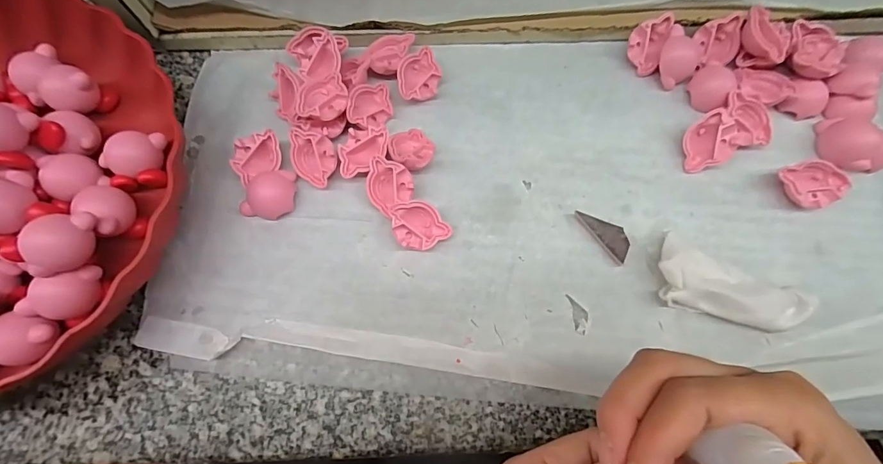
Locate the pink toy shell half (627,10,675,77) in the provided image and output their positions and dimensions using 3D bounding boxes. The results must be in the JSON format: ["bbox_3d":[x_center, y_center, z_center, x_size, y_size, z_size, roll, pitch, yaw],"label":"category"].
[{"bbox_3d":[0.136,-0.124,0.272,0.025,0.014,0.037,27,104,5],"label":"pink toy shell half"}]

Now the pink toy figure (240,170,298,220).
[{"bbox_3d":[-0.105,-0.023,0.248,0.030,0.014,0.029,-1,75,1],"label":"pink toy figure"}]

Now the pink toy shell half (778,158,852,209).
[{"bbox_3d":[0.220,-0.028,0.246,0.029,0.017,0.028,0,75,1],"label":"pink toy shell half"}]

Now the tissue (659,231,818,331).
[{"bbox_3d":[0.159,0.033,0.229,0.080,0.016,0.036,23,77,7],"label":"tissue"}]

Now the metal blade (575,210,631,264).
[{"bbox_3d":[0.097,0.000,0.241,0.016,0.004,0.037,-35,76,-10],"label":"metal blade"}]

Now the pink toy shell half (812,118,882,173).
[{"bbox_3d":[0.253,-0.055,0.250,0.030,0.021,0.039,-21,76,-4],"label":"pink toy shell half"}]

